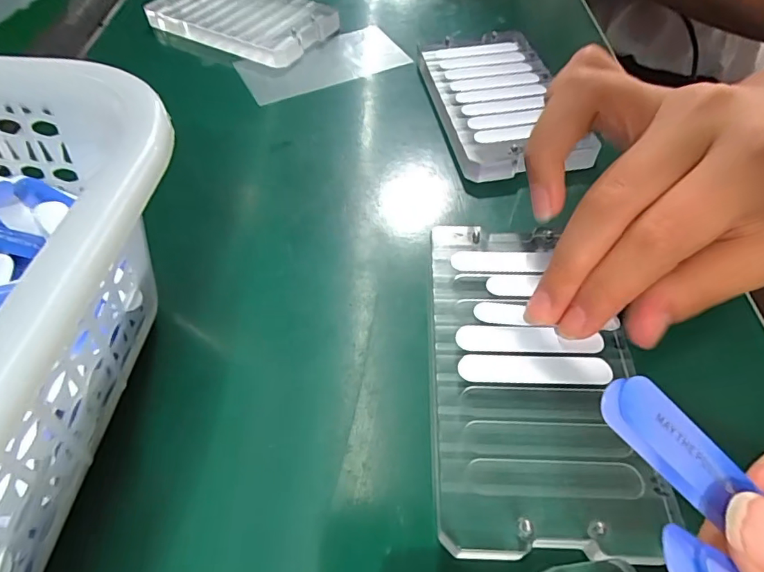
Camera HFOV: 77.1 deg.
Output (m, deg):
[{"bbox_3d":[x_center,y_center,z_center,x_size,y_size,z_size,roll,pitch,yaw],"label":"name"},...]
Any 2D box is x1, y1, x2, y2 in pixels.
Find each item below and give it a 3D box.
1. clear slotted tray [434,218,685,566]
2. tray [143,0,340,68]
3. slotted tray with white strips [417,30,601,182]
[{"bbox_3d":[0.052,0.026,0.171,0.067,0.009,0.121,-1,54,5],"label":"clear slotted tray"},{"bbox_3d":[-0.098,-0.188,0.335,0.120,0.017,0.065,27,58,19],"label":"tray"},{"bbox_3d":[0.065,-0.103,0.266,0.070,0.010,0.124,-9,54,-6],"label":"slotted tray with white strips"}]

